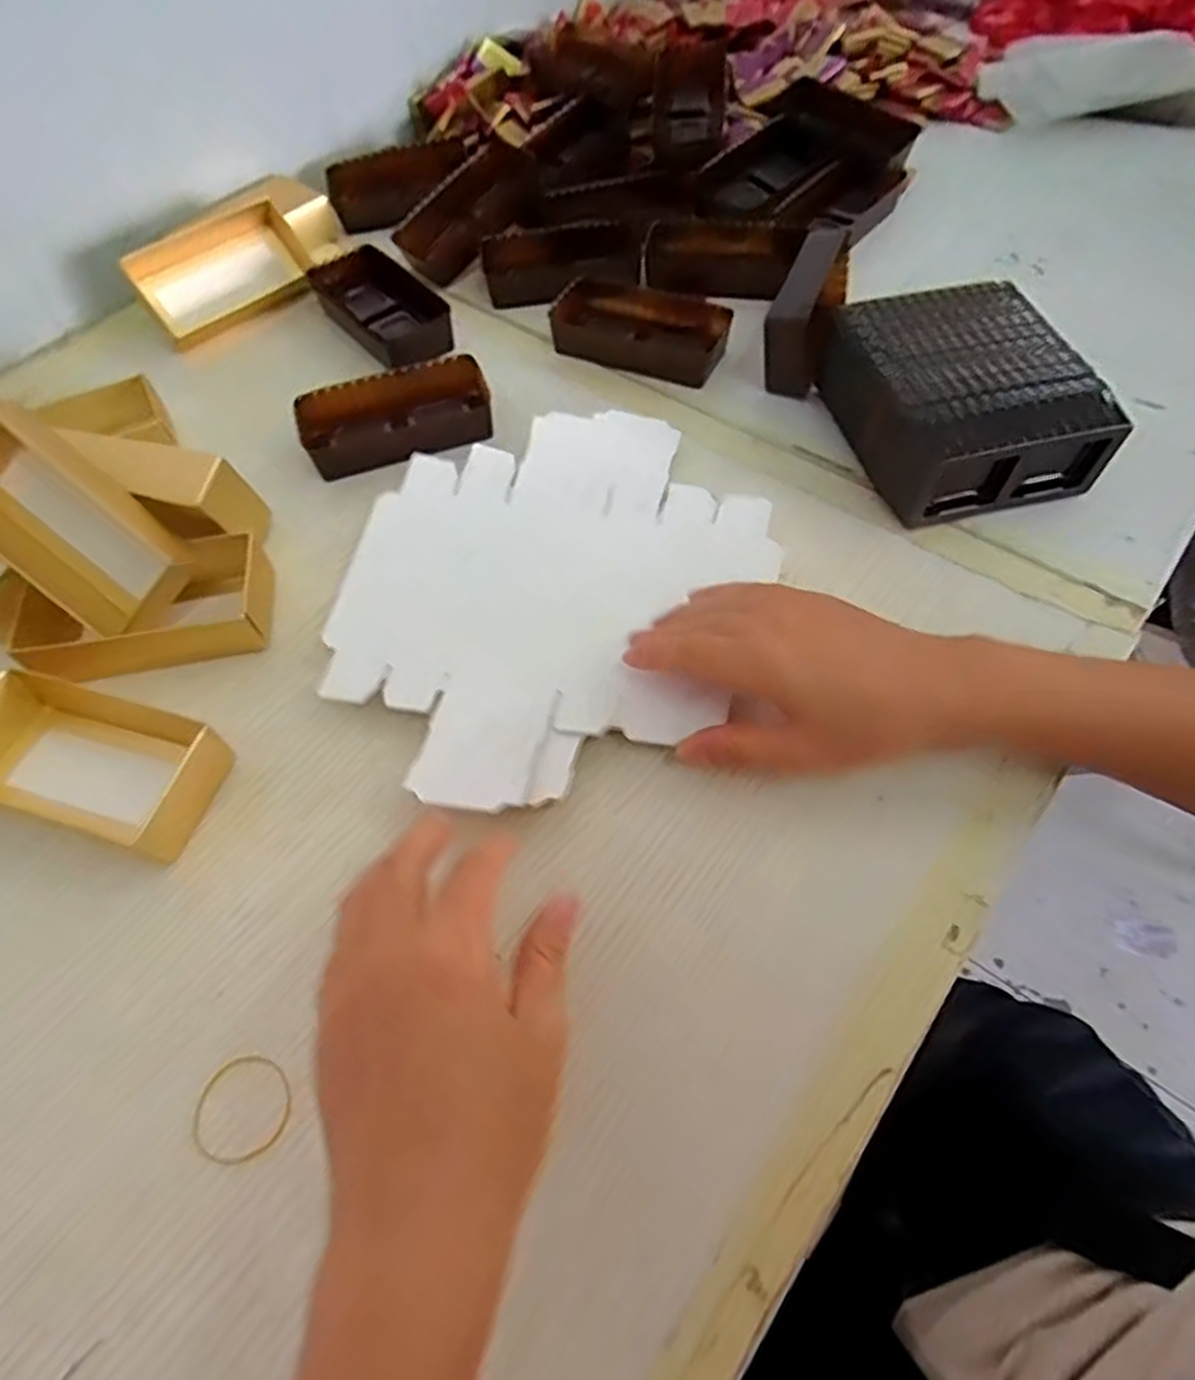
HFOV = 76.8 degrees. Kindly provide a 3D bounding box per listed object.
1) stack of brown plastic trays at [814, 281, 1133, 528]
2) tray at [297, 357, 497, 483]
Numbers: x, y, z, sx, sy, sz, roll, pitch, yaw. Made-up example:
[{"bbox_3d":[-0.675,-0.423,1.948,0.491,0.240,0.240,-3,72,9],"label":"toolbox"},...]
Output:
[{"bbox_3d":[0.203,-0.164,0.429,0.111,0.057,0.135,-12,58,-4],"label":"stack of brown plastic trays"},{"bbox_3d":[-0.125,-0.172,0.469,0.116,0.025,0.056,-16,58,-7],"label":"tray"}]

